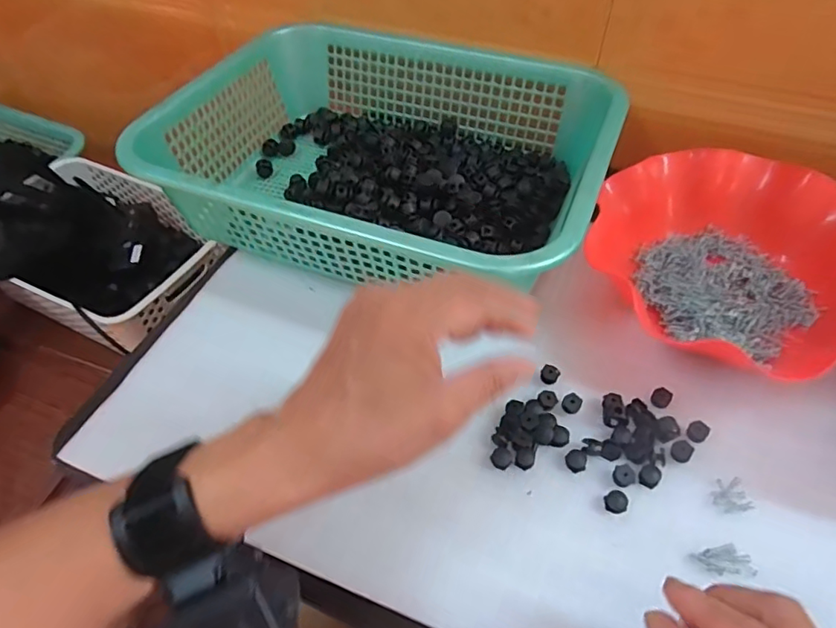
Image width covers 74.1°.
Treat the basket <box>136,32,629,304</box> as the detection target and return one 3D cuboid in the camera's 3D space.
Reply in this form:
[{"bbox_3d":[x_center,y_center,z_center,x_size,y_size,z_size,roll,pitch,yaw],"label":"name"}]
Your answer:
[{"bbox_3d":[-0.024,-0.152,0.516,0.382,0.114,0.291,20,59,16],"label":"basket"}]

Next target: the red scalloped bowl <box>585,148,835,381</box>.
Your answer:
[{"bbox_3d":[0.261,-0.043,0.441,0.196,0.058,0.225,-17,53,-11],"label":"red scalloped bowl"}]

